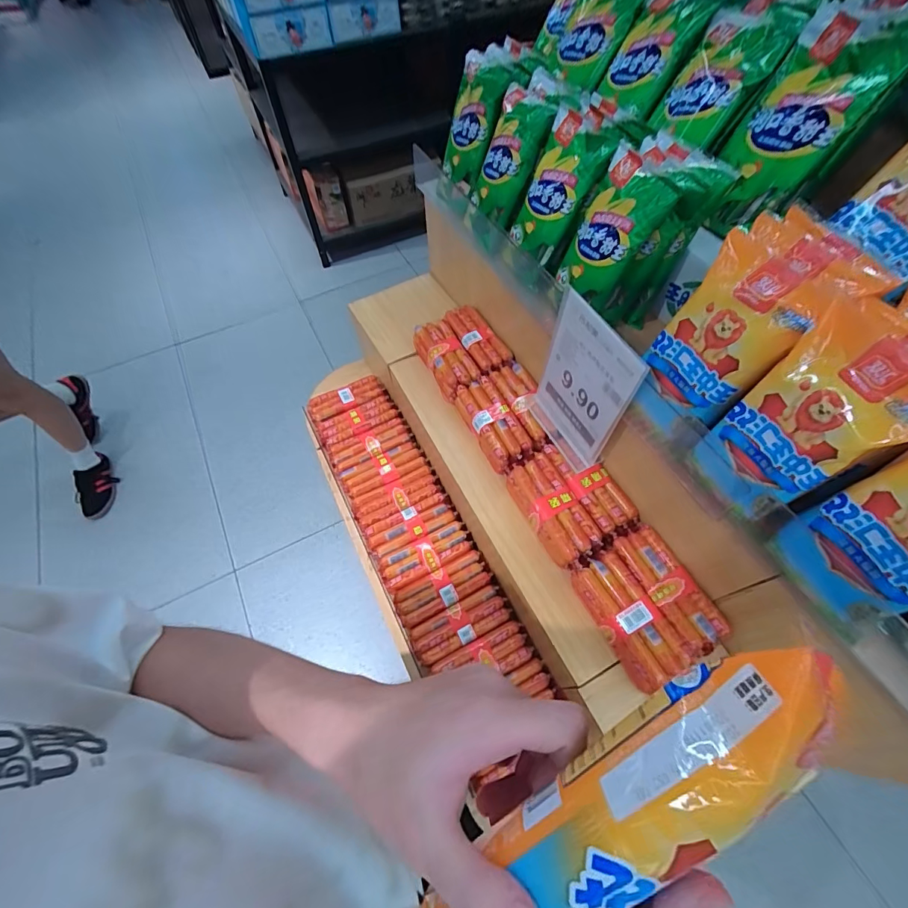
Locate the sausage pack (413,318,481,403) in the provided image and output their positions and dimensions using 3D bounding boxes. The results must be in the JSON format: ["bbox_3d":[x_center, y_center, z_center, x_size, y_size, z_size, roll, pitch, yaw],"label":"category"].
[{"bbox_3d":[-0.018,-0.184,0.795,0.069,0.048,0.174,-23,62,-12],"label":"sausage pack"}]

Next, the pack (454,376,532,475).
[{"bbox_3d":[0.064,-0.057,0.712,0.068,0.045,0.167,-22,62,-11],"label":"pack"}]

